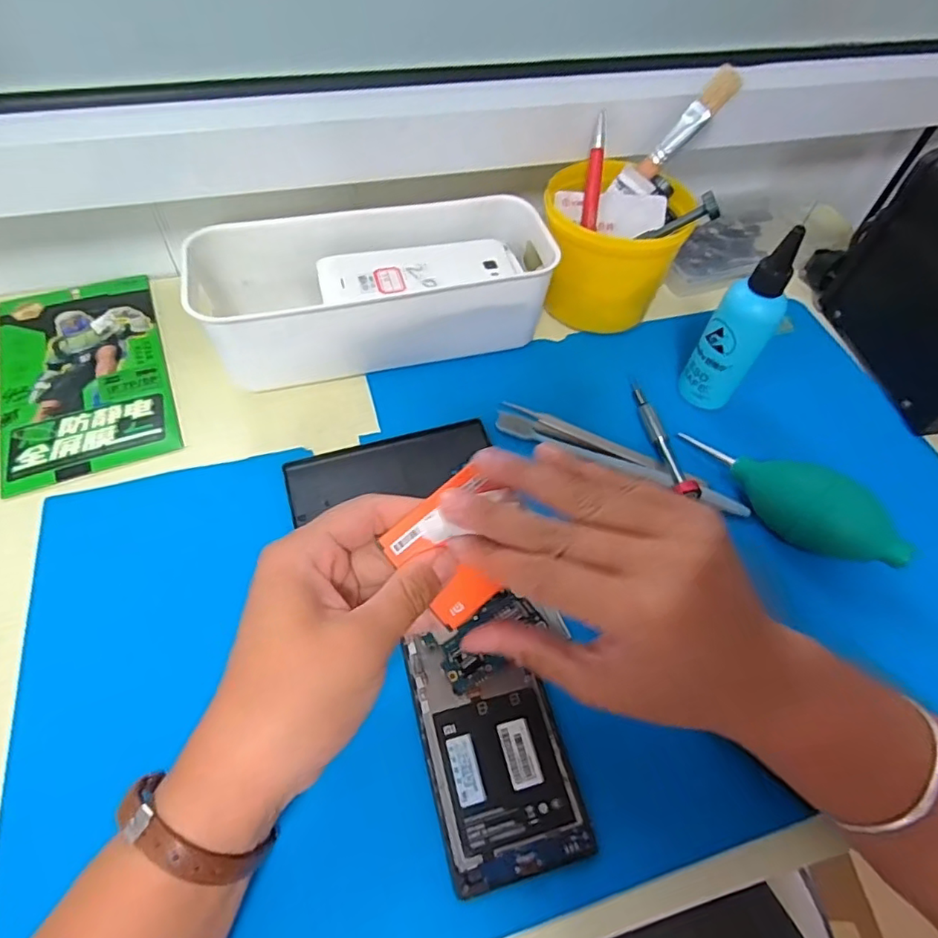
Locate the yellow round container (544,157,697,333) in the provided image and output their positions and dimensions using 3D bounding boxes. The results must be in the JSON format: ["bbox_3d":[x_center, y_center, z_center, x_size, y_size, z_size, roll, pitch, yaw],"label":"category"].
[{"bbox_3d":[0.111,-0.175,0.452,0.108,0.093,0.096,0,56,-5],"label":"yellow round container"}]

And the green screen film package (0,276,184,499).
[{"bbox_3d":[-0.280,-0.073,0.412,0.107,0.004,0.192,-18,59,-16],"label":"green screen film package"}]

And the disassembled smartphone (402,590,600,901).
[{"bbox_3d":[0.013,0.135,0.293,0.073,0.012,0.124,-11,58,-12],"label":"disassembled smartphone"}]

